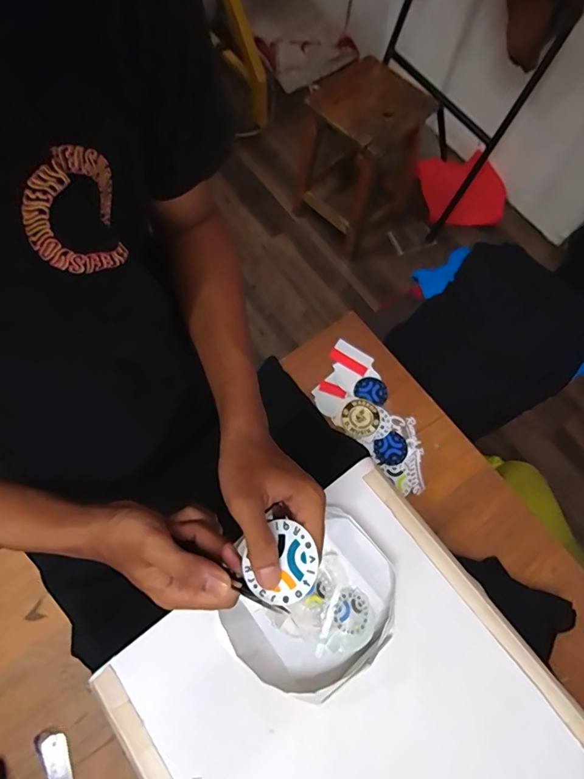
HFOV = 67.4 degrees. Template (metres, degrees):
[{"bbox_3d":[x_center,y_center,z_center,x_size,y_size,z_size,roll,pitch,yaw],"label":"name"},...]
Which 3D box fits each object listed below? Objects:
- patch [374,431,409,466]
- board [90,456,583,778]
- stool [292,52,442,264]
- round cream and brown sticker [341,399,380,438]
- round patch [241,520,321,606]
[{"bbox_3d":[0.164,0.098,0.722,0.055,0.004,0.049,-23,74,-8],"label":"patch"},{"bbox_3d":[0.097,0.385,0.444,0.395,0.033,0.496,-35,76,-11],"label":"board"},{"bbox_3d":[0.229,-0.816,1.602,0.350,0.558,0.328,38,75,10],"label":"stool"},{"bbox_3d":[0.114,0.048,0.737,0.064,0.005,0.062,0,72,-1],"label":"round cream and brown sticker"},{"bbox_3d":[-0.008,0.130,0.326,0.056,0.004,0.052,-6,66,13],"label":"round patch"}]

